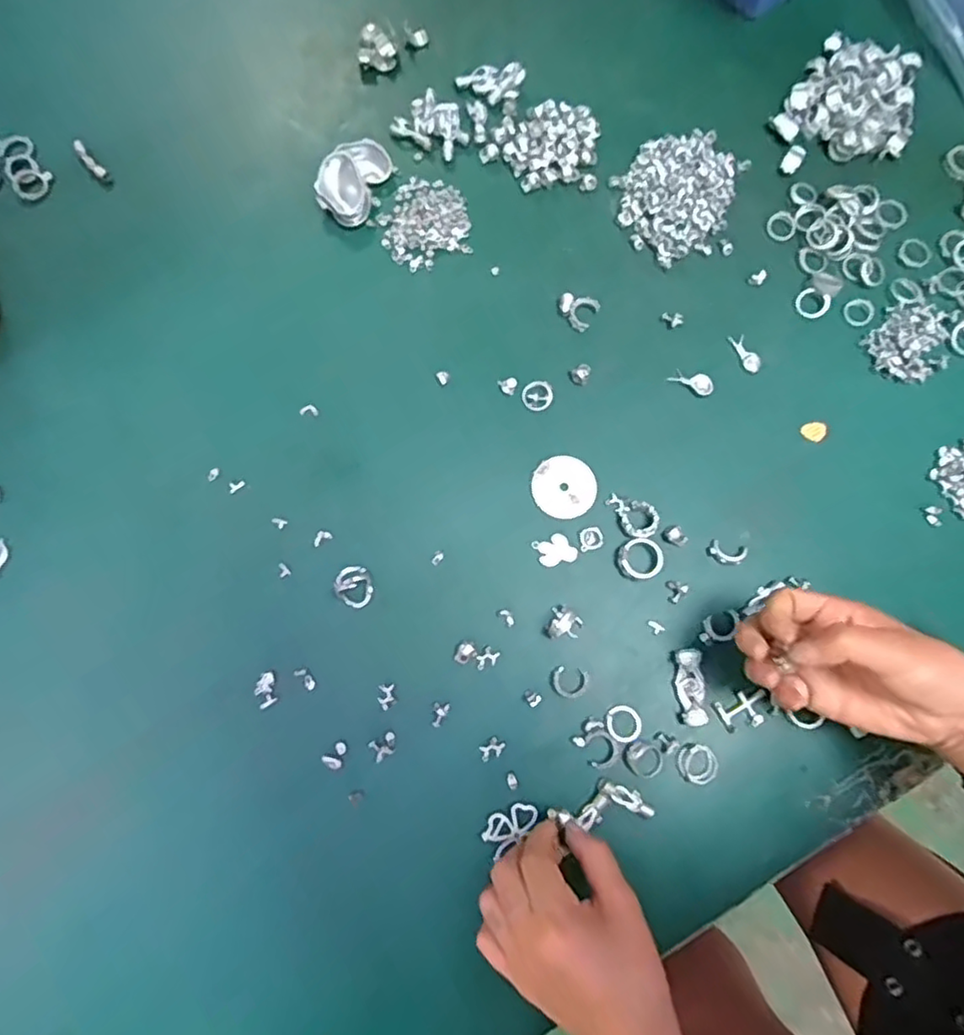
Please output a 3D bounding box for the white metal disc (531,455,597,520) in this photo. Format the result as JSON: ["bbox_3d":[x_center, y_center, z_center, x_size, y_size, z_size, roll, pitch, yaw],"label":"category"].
[{"bbox_3d":[0.055,-0.021,0.438,0.042,0.004,0.042,1,79,-3],"label":"white metal disc"}]

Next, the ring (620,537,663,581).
[{"bbox_3d":[0.104,0.027,0.423,0.028,0.007,0.027,1,79,-3],"label":"ring"}]

